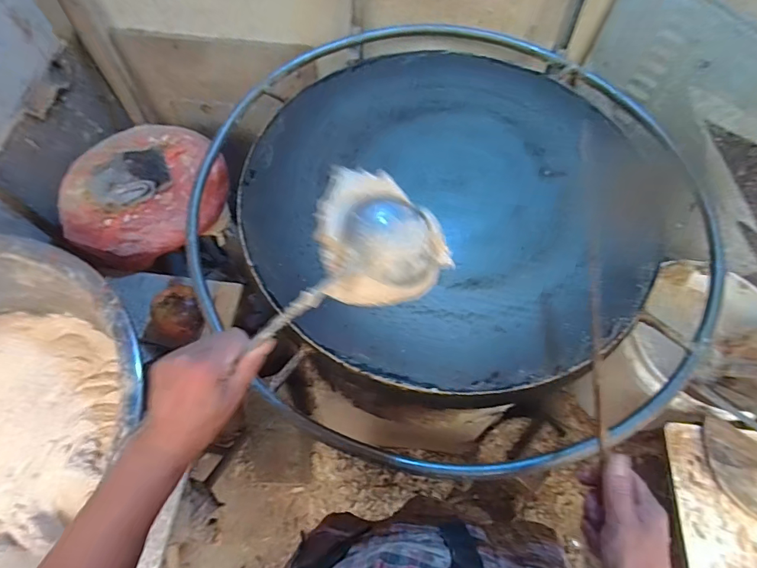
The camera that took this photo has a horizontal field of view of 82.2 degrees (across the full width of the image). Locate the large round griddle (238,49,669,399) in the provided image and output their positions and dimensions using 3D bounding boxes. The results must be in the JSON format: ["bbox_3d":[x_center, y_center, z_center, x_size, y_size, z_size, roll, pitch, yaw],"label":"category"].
[{"bbox_3d":[0.105,-0.154,0.680,0.619,0.032,0.617,-1,62,1],"label":"large round griddle"}]

